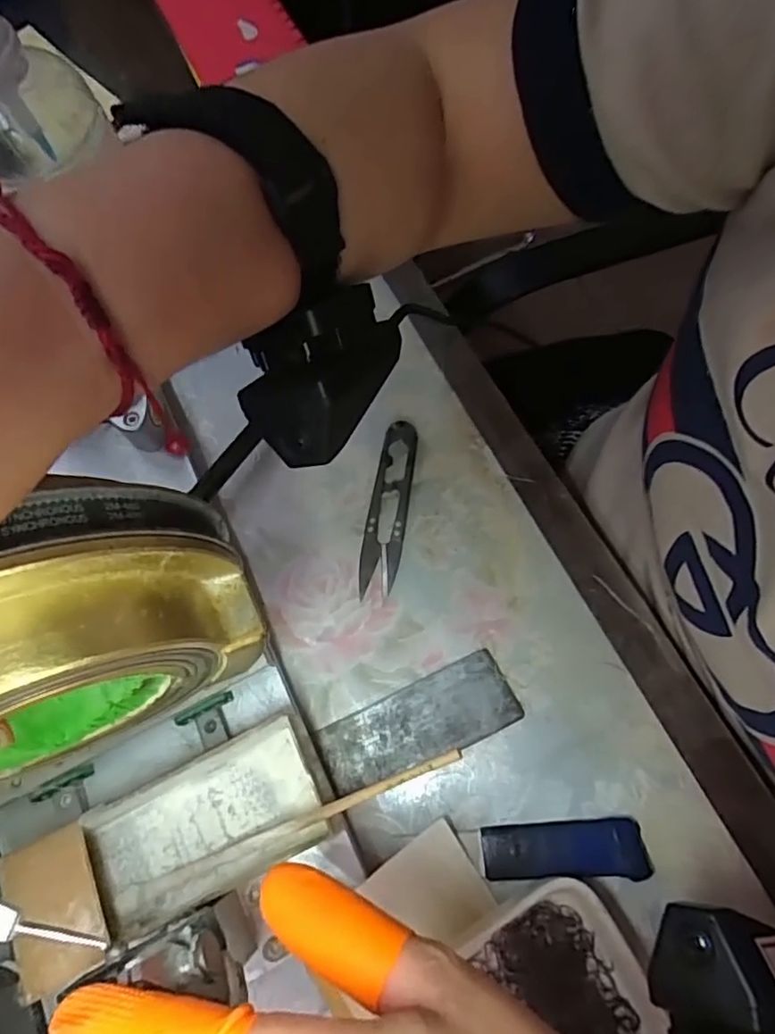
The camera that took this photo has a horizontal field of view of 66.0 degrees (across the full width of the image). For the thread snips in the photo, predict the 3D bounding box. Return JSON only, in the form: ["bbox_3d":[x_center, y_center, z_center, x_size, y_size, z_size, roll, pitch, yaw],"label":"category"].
[{"bbox_3d":[0.001,-0.006,0.333,0.022,0.010,0.098,7,71,6],"label":"thread snips"}]

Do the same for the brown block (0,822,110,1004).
[{"bbox_3d":[-0.130,0.151,0.231,0.037,0.009,0.051,-28,66,-8],"label":"brown block"}]

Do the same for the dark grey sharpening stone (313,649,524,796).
[{"bbox_3d":[0.014,0.102,0.295,0.097,0.008,0.037,-24,71,-5],"label":"dark grey sharpening stone"}]

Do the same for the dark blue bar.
[{"bbox_3d":[0.081,0.153,0.275,0.072,0.012,0.023,-3,71,3],"label":"dark blue bar"}]

